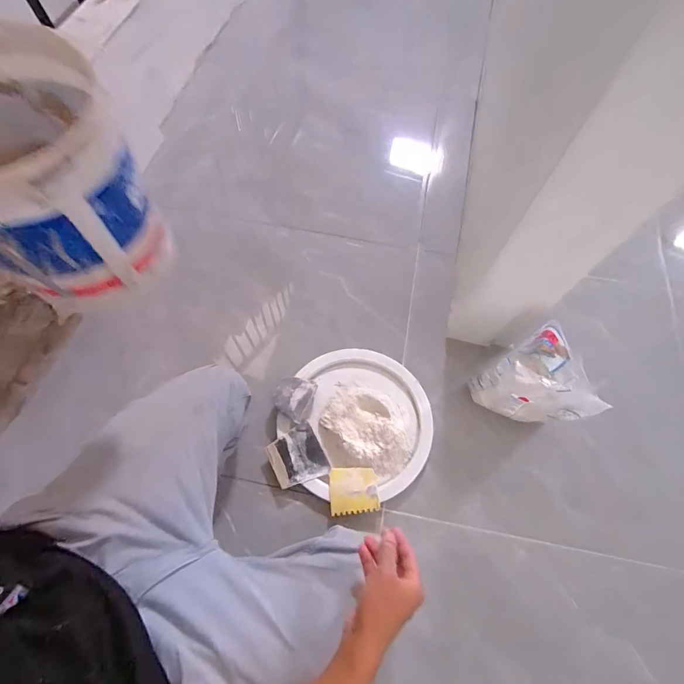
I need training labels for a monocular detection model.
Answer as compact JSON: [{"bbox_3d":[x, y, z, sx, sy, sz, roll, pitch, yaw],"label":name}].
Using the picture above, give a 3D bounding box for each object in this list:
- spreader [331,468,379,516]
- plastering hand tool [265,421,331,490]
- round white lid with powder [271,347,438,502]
[{"bbox_3d":[0.021,0.272,0.675,0.086,0.010,0.076,-5,67,-3],"label":"spreader"},{"bbox_3d":[-0.085,0.222,0.705,0.096,0.024,0.100,-25,70,-11],"label":"plastering hand tool"},{"bbox_3d":[0.030,0.157,0.732,0.278,0.037,0.293,0,67,-1],"label":"round white lid with powder"}]

